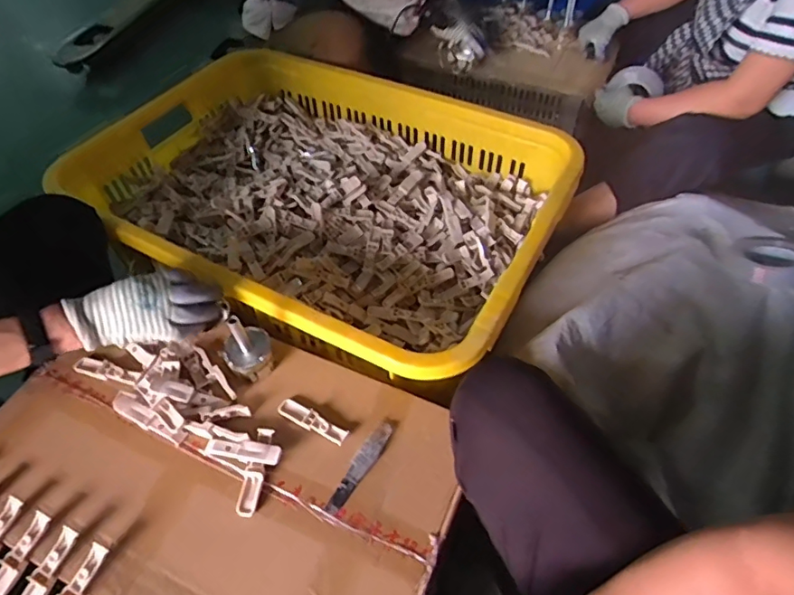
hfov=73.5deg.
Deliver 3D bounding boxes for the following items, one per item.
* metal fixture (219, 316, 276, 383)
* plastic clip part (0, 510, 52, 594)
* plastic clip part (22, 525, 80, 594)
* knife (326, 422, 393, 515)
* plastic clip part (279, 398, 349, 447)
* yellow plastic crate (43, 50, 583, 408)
[{"bbox_3d":[-0.198,0.060,0.693,0.062,0.095,0.055,-21,53,-17],"label":"metal fixture"},{"bbox_3d":[-0.413,0.283,0.577,0.027,0.013,0.096,22,73,17],"label":"plastic clip part"},{"bbox_3d":[-0.375,0.297,0.565,0.025,0.015,0.096,18,69,15],"label":"plastic clip part"},{"bbox_3d":[-0.045,0.202,0.639,0.024,0.006,0.122,28,55,21],"label":"knife"},{"bbox_3d":[-0.108,0.156,0.672,0.099,0.010,0.023,24,54,19],"label":"plastic clip part"},{"bbox_3d":[-0.139,-0.192,0.984,0.822,0.149,0.597,24,54,19],"label":"yellow plastic crate"}]

